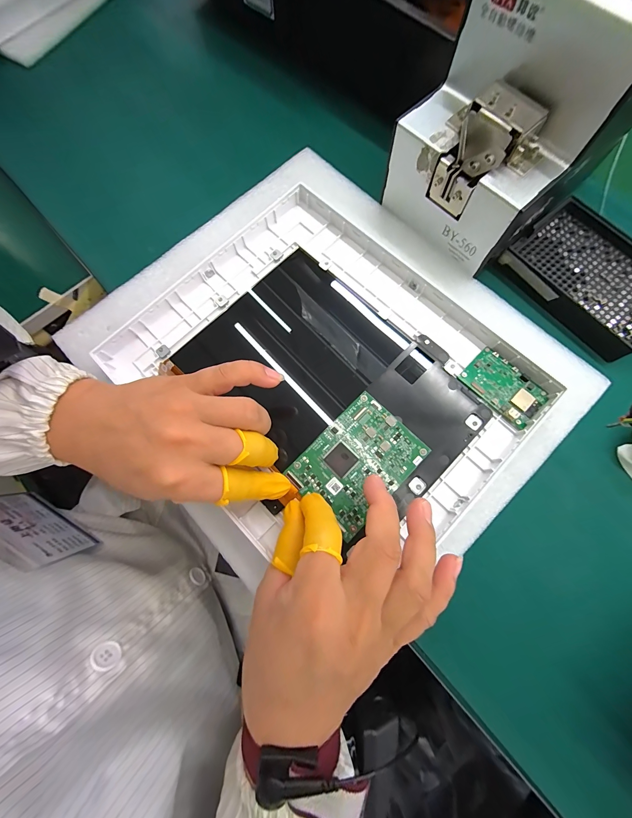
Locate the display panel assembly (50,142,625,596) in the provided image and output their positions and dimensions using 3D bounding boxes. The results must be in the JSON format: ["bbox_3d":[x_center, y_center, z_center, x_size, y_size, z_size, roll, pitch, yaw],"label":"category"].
[{"bbox_3d":[0.002,-0.044,0.257,0.317,0.033,0.372,-42,81,-7],"label":"display panel assembly"}]

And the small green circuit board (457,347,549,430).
[{"bbox_3d":[0.155,-0.019,0.240,0.039,0.007,0.063,-43,81,-7],"label":"small green circuit board"}]

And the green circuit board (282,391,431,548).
[{"bbox_3d":[0.032,0.041,0.226,0.069,0.004,0.092,44,82,9],"label":"green circuit board"}]

